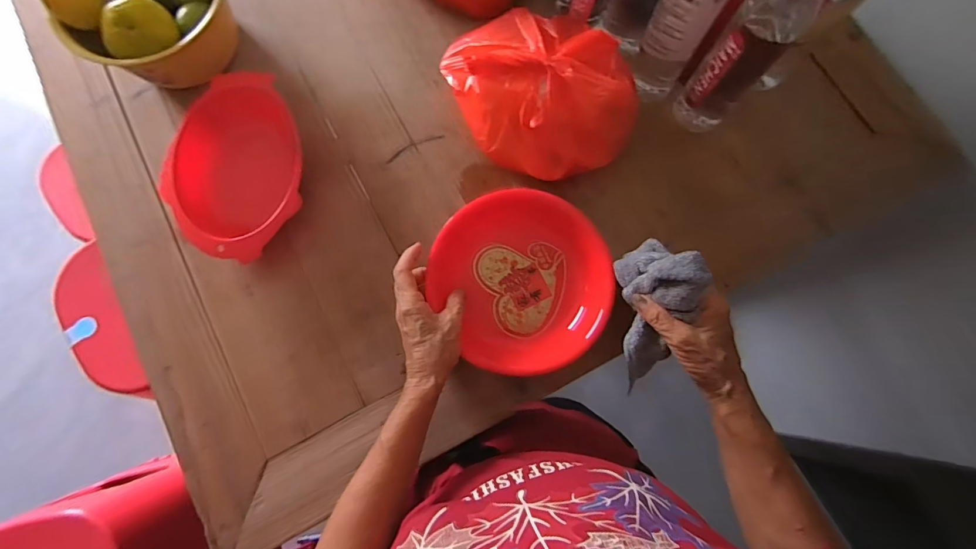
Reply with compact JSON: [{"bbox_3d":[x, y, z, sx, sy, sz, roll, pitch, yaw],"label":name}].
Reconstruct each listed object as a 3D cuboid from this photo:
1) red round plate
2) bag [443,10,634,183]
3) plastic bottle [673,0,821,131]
[{"bbox_3d":[0.031,0.008,0.456,0.185,0.049,0.179,0,78,-1],"label":"red round plate"},{"bbox_3d":[0.061,-0.211,0.492,0.180,0.098,0.209,-23,78,-5],"label":"bag"},{"bbox_3d":[0.255,-0.222,0.423,0.062,0.221,0.053,36,79,7],"label":"plastic bottle"}]

